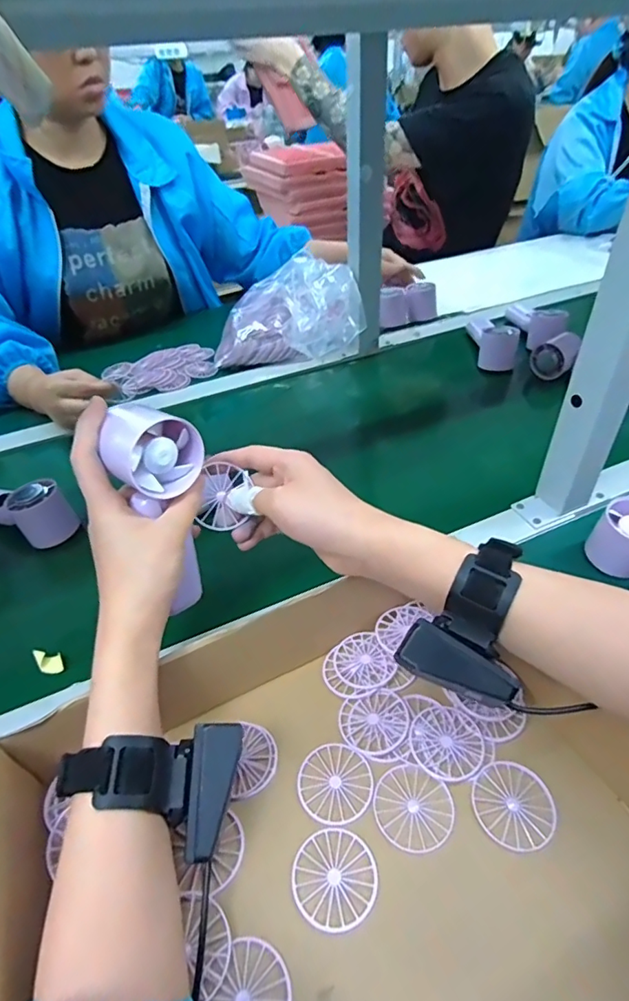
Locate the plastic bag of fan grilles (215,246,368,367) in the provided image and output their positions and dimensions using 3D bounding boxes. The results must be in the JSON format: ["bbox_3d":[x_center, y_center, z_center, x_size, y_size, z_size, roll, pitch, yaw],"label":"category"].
[{"bbox_3d":[-0.038,-0.322,0.831,0.226,0.122,0.176,-1,41,4],"label":"plastic bag of fan grilles"}]

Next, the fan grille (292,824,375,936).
[{"bbox_3d":[0.012,0.226,0.303,0.049,0.004,0.049,-27,46,-23],"label":"fan grille"}]

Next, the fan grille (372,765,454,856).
[{"bbox_3d":[0.064,0.199,0.329,0.049,0.004,0.048,27,50,31],"label":"fan grille"}]

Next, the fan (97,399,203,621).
[{"bbox_3d":[-0.103,0.008,0.369,0.061,0.151,0.050,-13,26,-10],"label":"fan"}]

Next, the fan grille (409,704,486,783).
[{"bbox_3d":[0.093,0.169,0.354,0.049,0.004,0.049,-23,45,-20],"label":"fan grille"}]

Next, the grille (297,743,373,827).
[{"bbox_3d":[0.014,0.191,0.343,0.048,0.004,0.049,-3,41,2],"label":"grille"}]

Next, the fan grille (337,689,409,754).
[{"bbox_3d":[0.044,0.160,0.368,0.049,0.004,0.046,-3,41,2],"label":"fan grille"}]

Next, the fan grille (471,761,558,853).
[{"bbox_3d":[0.128,0.198,0.327,0.051,0.011,0.050,-23,45,-20],"label":"fan grille"}]

